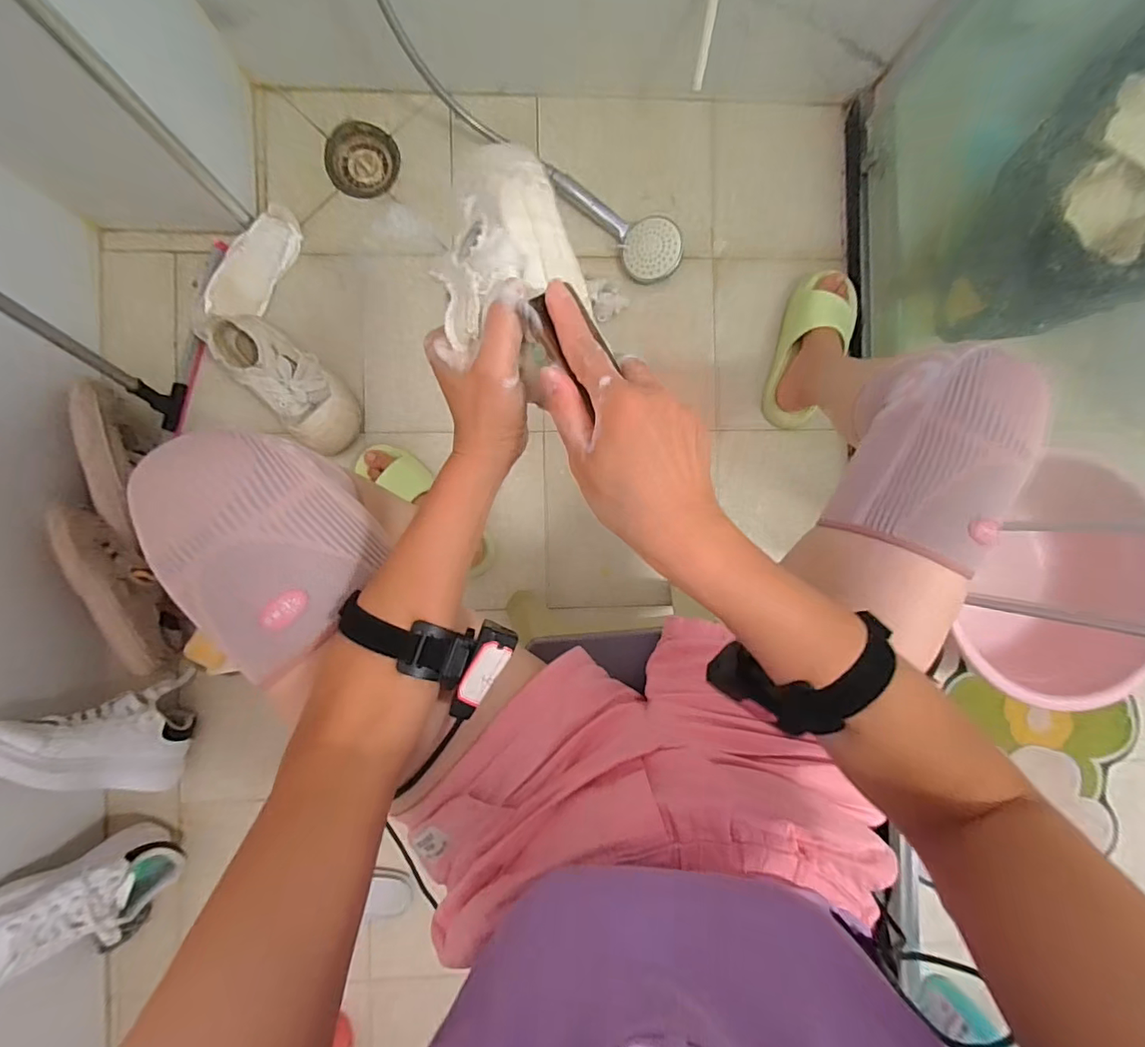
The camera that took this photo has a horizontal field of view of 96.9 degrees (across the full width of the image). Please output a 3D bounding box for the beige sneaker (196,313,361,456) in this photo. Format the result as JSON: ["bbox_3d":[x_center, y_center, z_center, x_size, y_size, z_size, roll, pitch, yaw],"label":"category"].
[{"bbox_3d":[-0.438,-0.220,0.794,0.108,0.082,0.246,-41,94,-1],"label":"beige sneaker"}]

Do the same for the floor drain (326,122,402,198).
[{"bbox_3d":[-0.356,-0.617,0.867,0.120,0.021,0.128,0,92,-3],"label":"floor drain"}]

